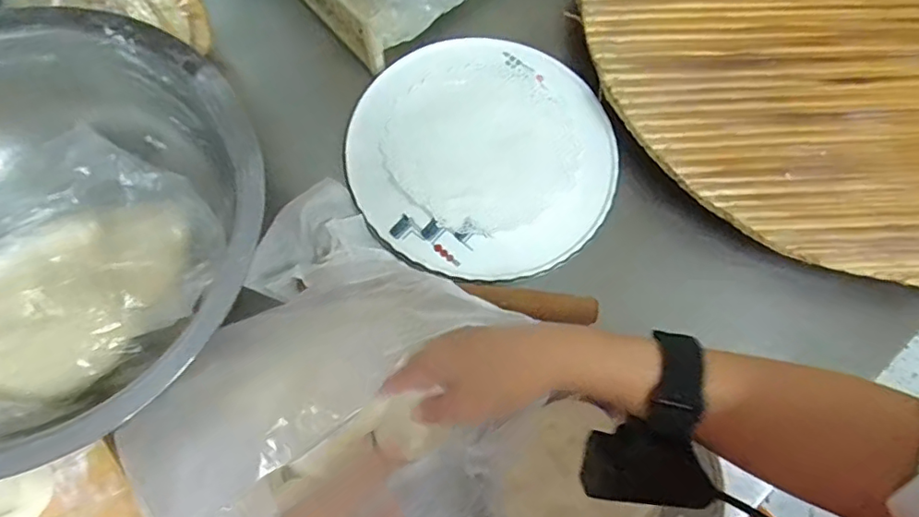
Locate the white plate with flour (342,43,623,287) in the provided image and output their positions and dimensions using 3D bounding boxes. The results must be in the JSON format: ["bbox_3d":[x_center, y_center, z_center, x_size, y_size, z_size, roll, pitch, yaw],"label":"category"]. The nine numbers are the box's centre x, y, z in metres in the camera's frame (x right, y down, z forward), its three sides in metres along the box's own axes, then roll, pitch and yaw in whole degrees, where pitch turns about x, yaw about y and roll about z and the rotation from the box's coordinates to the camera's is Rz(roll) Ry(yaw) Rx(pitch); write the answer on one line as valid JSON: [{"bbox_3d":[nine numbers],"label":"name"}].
[{"bbox_3d":[0.021,-0.112,0.557,0.260,0.015,0.268,1,69,-3],"label":"white plate with flour"}]

